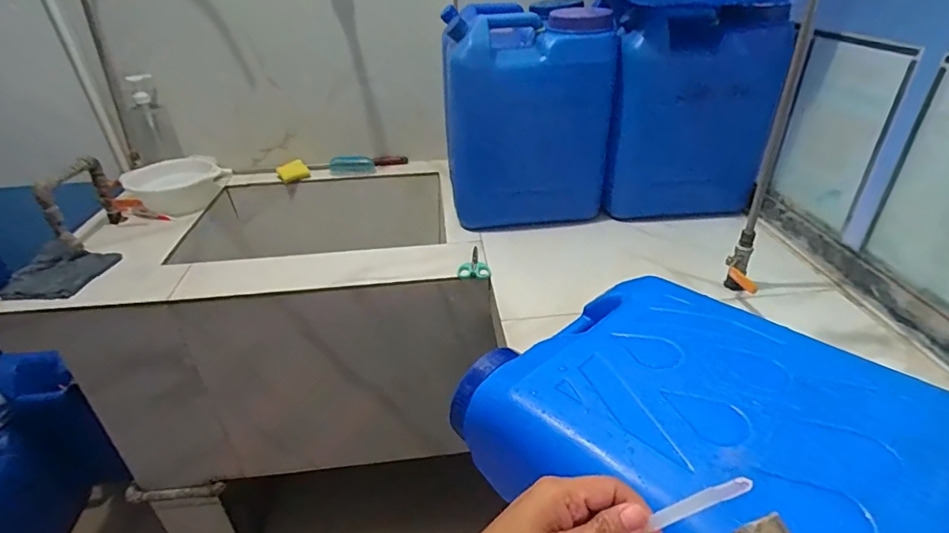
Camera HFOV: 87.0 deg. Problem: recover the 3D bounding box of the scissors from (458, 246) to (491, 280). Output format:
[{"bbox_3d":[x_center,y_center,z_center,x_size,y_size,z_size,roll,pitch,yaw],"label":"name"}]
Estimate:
[{"bbox_3d":[0.003,-0.013,0.986,0.061,0.017,0.122,0,33,4],"label":"scissors"}]

